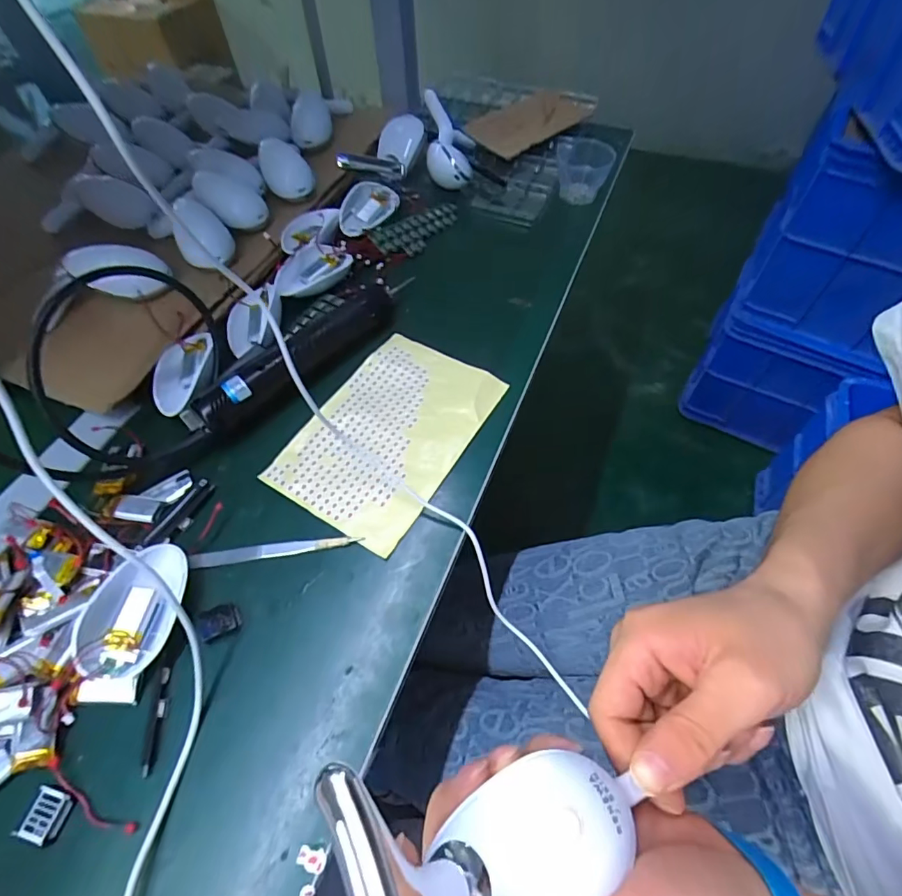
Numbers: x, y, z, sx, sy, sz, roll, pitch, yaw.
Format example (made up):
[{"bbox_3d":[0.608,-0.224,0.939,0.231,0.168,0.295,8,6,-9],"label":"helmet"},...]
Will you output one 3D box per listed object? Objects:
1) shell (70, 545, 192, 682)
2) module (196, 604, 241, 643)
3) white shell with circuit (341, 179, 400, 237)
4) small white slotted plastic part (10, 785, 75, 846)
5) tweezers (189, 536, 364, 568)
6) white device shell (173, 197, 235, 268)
[{"bbox_3d":[-0.202,0.102,0.311,0.043,0.026,0.080,5,58,0],"label":"shell"},{"bbox_3d":[-0.151,0.113,0.319,0.024,0.010,0.019,-23,62,-16],"label":"module"},{"bbox_3d":[-0.090,-0.267,0.542,0.045,0.029,0.093,22,60,10],"label":"white shell with circuit"},{"bbox_3d":[-0.220,0.200,0.266,0.021,0.007,0.024,17,59,7],"label":"small white slotted plastic part"},{"bbox_3d":[-0.124,0.072,0.348,0.117,0.004,0.010,-7,59,-7],"label":"tweezers"},{"bbox_3d":[-0.249,-0.216,0.484,0.050,0.034,0.084,-23,62,-16],"label":"white device shell"}]

